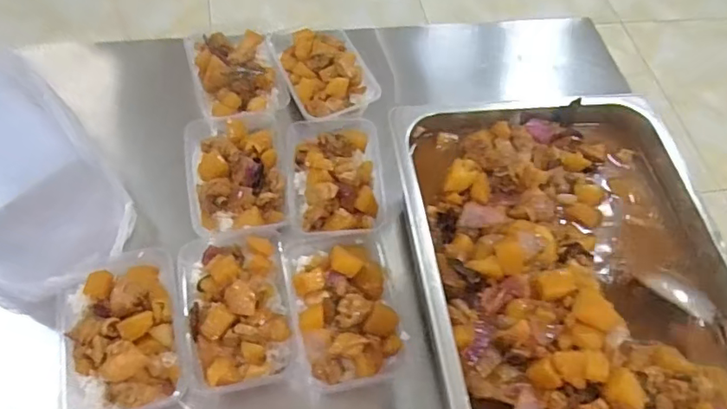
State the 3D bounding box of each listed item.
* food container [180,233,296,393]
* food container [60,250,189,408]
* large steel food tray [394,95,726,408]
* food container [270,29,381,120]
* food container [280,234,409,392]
[{"bbox_3d":[-0.133,0.108,0.586,0.110,0.052,0.166,-8,61,-12],"label":"food container"},{"bbox_3d":[-0.243,0.125,0.556,0.115,0.047,0.169,-8,61,-12],"label":"food container"},{"bbox_3d":[0.226,0.104,0.521,0.324,0.069,0.519,-6,58,-6],"label":"large steel food tray"},{"bbox_3d":[-0.054,-0.184,0.761,0.117,0.038,0.153,-22,64,-19],"label":"food container"},{"bbox_3d":[-0.020,0.104,0.593,0.110,0.045,0.168,-9,61,-12],"label":"food container"}]

